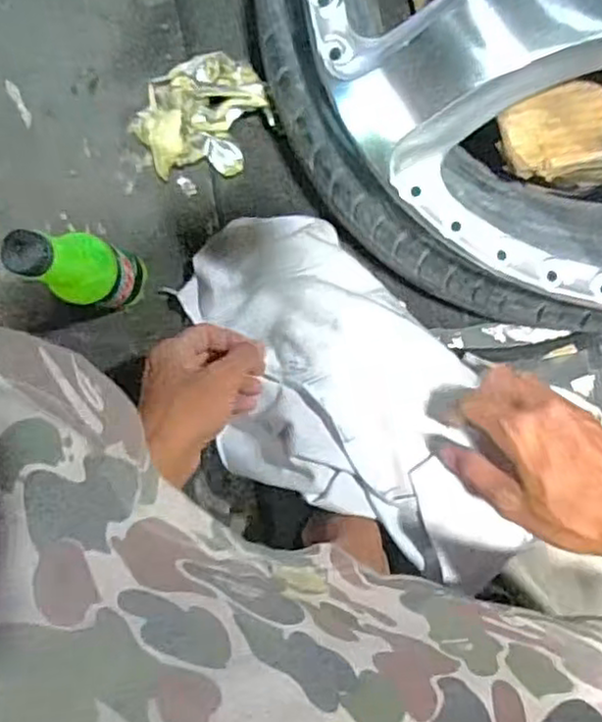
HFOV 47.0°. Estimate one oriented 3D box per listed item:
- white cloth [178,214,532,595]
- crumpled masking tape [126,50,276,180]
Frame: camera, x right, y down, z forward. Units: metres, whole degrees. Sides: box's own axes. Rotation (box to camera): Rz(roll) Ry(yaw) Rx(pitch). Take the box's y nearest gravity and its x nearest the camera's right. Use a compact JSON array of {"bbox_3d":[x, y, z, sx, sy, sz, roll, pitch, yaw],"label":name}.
[{"bbox_3d":[0.032,0.032,0.566,0.181,0.048,0.347,-35,73,3],"label":"white cloth"},{"bbox_3d":[-0.084,-0.207,0.608,0.116,0.059,0.091,-25,89,4],"label":"crumpled masking tape"}]

